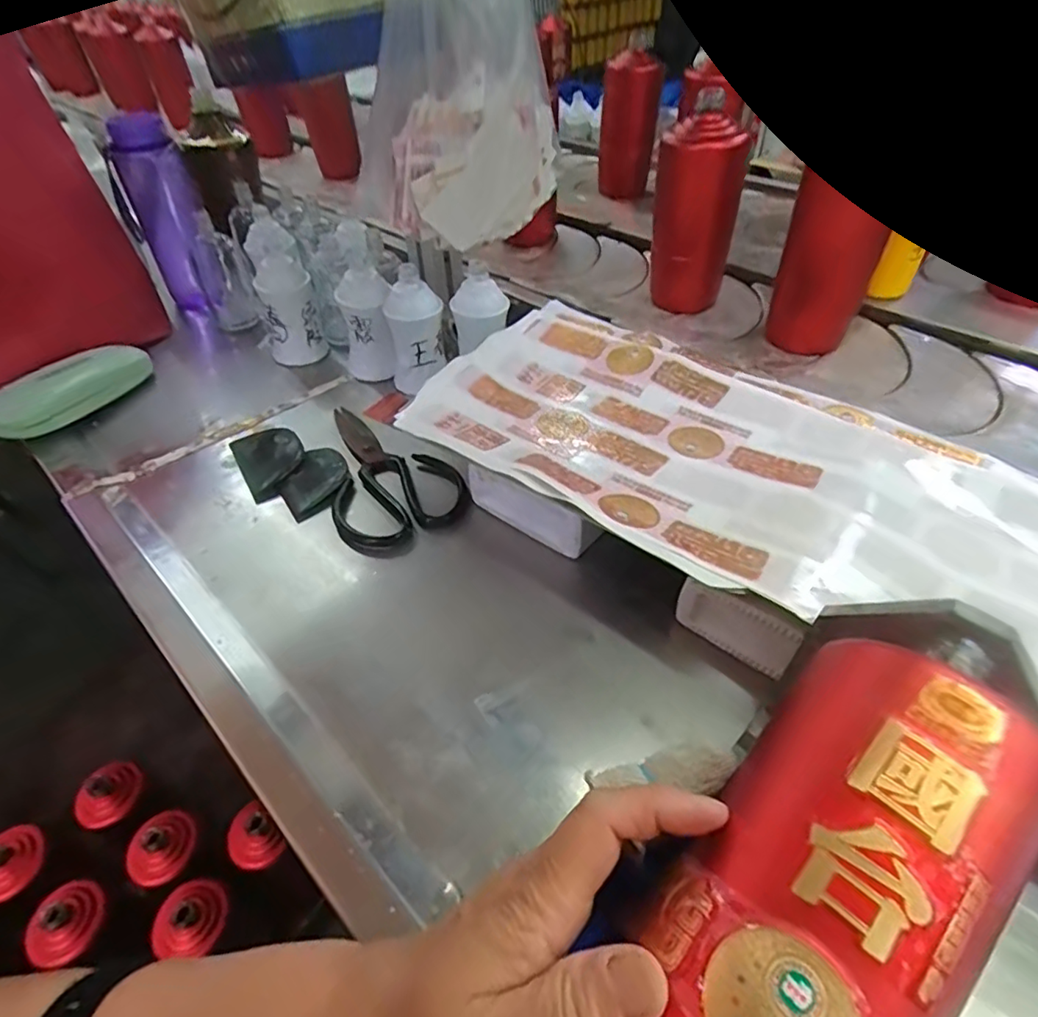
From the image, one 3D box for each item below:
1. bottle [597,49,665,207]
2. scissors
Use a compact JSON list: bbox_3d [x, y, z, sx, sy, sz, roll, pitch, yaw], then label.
[{"bbox_3d":[0.164,-0.567,0.859,0.082,0.168,0.071,5,47,8],"label":"bottle"},{"bbox_3d":[-0.122,-0.035,0.501,0.103,0.019,0.188,-24,50,-19],"label":"scissors"}]

